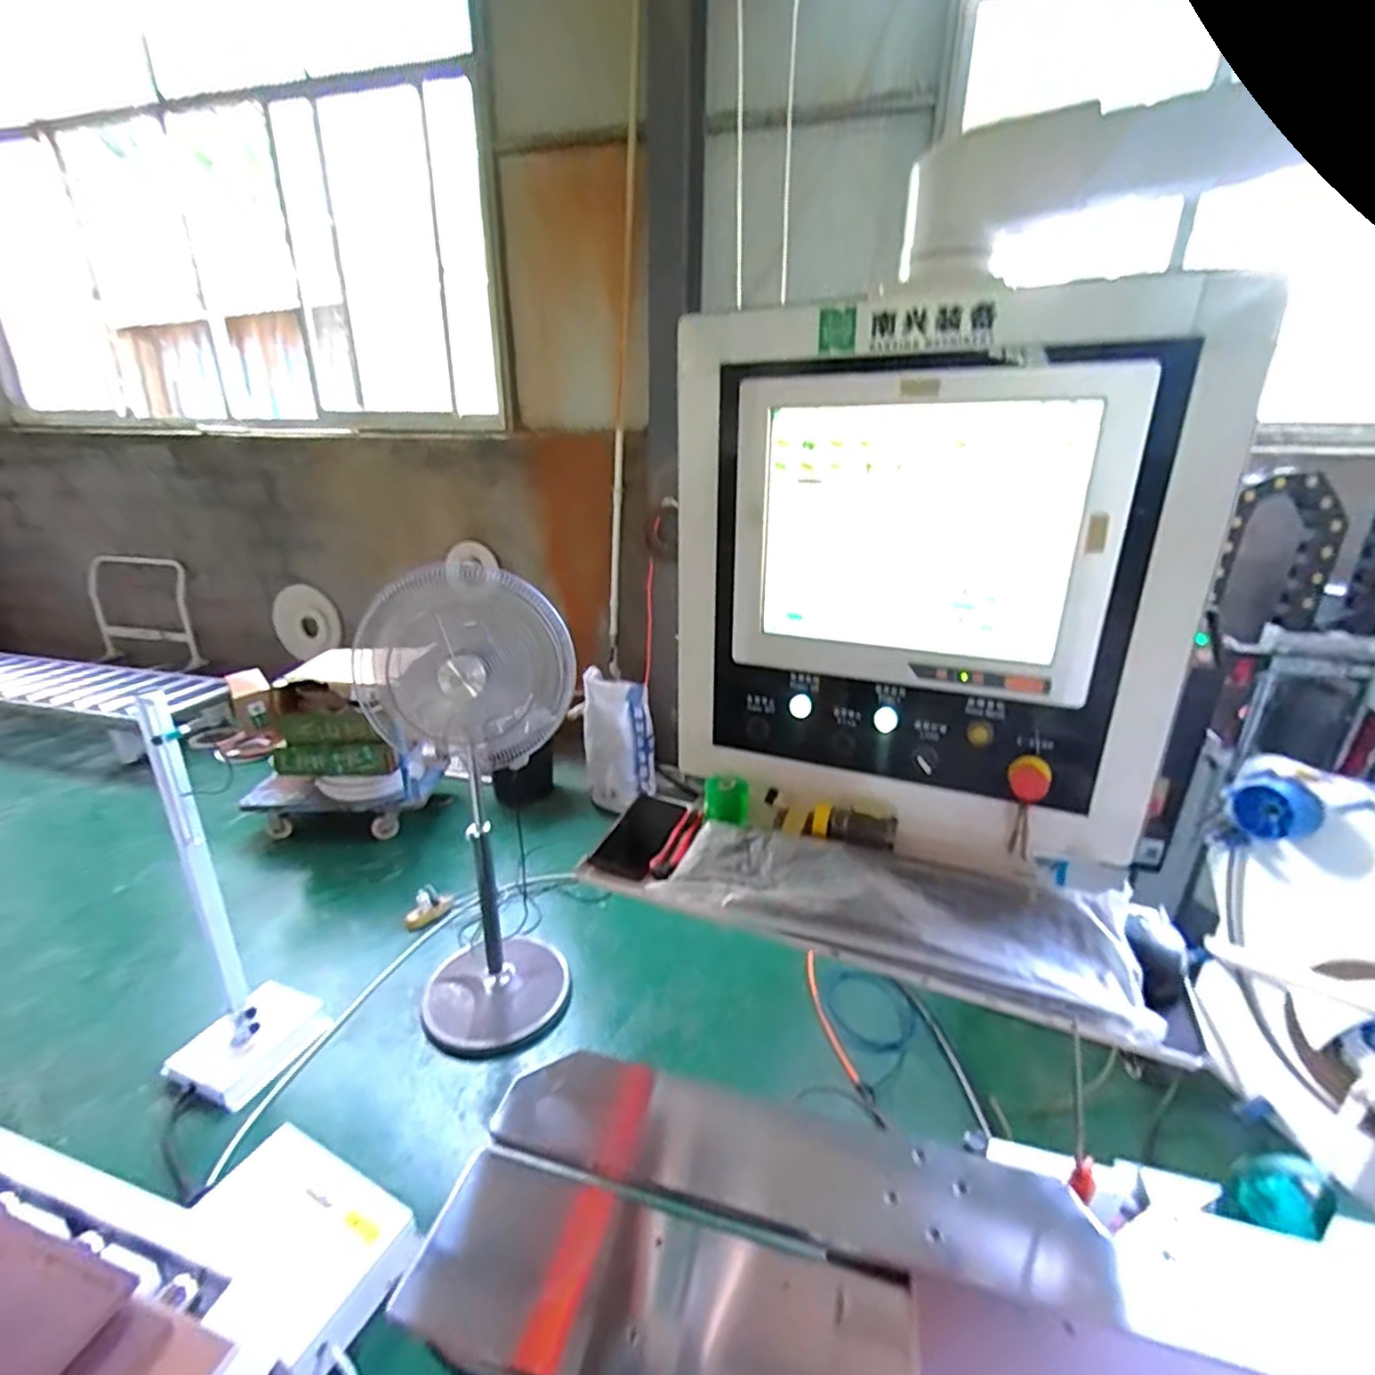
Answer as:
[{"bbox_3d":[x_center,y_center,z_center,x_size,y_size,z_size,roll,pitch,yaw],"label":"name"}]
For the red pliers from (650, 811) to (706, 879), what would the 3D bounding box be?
[{"bbox_3d":[-0.011,0.206,0.855,0.034,0.011,0.152,9,23,19],"label":"red pliers"}]

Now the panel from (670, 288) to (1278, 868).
[{"bbox_3d":[0.261,-0.132,0.800,0.636,0.596,0.124,14,25,30],"label":"panel"}]

